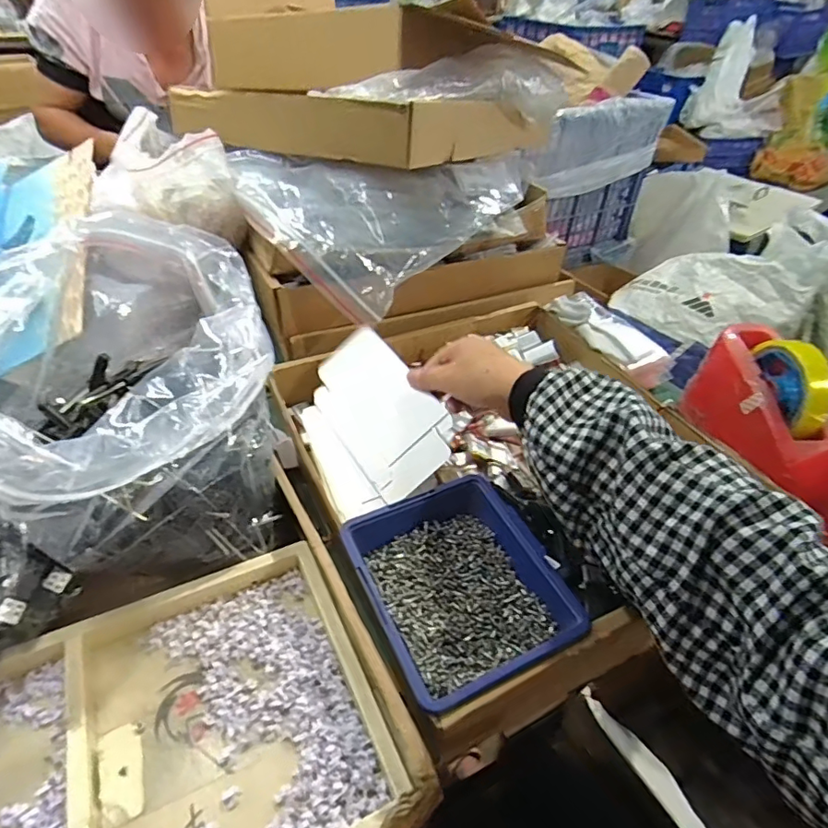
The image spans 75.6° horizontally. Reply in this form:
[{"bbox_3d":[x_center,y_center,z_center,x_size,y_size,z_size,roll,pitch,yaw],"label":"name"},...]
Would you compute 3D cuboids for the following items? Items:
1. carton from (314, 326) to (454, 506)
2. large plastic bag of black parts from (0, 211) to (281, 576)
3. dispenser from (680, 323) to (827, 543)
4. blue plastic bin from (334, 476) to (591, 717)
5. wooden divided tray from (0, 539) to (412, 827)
[{"bbox_3d":[-0.034,-0.006,0.494,0.088,0.009,0.169,-42,56,3],"label":"carton"},{"bbox_3d":[-0.194,0.004,0.393,0.189,0.193,0.182,-18,45,-18],"label":"large plastic bag of black parts"},{"bbox_3d":[0.326,0.001,0.483,0.063,0.099,0.200,-4,42,-4],"label":"dispenser"},{"bbox_3d":[0.030,0.119,0.373,0.122,0.042,0.140,-19,45,-20],"label":"blue plastic bin"},{"bbox_3d":[-0.183,0.200,0.296,0.318,0.027,0.188,-20,46,-20],"label":"wooden divided tray"}]

